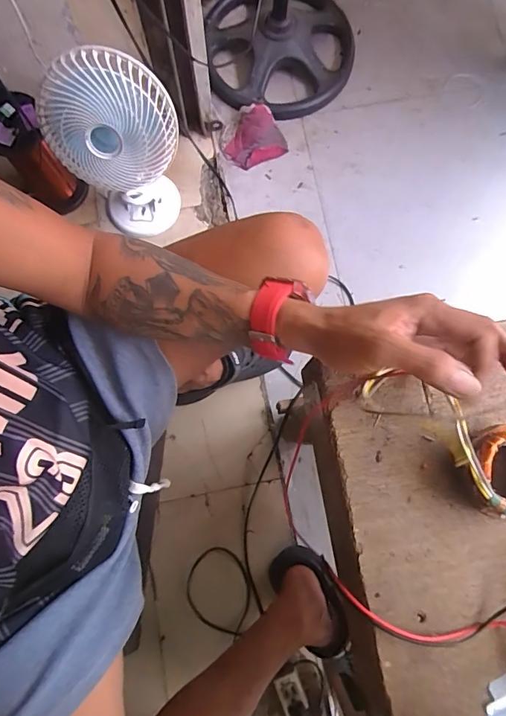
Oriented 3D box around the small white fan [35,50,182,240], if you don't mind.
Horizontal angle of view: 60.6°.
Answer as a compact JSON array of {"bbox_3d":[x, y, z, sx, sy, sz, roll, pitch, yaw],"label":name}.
[{"bbox_3d":[-0.232,-0.366,0.794,0.203,0.331,0.142,-33,81,-6],"label":"small white fan"}]

